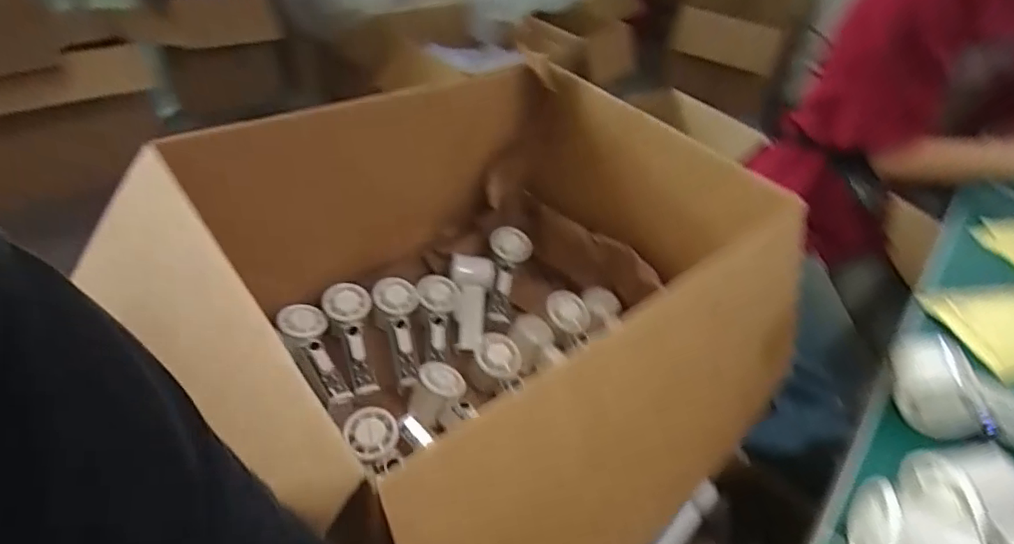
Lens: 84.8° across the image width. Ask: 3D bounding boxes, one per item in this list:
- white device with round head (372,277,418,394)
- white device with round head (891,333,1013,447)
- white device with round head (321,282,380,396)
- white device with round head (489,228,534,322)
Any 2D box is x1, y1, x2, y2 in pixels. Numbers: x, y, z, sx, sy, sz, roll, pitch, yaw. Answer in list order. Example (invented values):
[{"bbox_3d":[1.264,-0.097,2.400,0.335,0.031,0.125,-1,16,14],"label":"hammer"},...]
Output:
[{"bbox_3d":[-0.145,0.080,0.745,0.061,0.047,0.150,-6,65,-15],"label":"white device with round head"},{"bbox_3d":[0.410,0.118,0.473,0.147,0.062,0.075,17,43,11],"label":"white device with round head"},{"bbox_3d":[-0.196,0.084,0.710,0.057,0.031,0.150,-11,70,-19],"label":"white device with round head"},{"bbox_3d":[0.001,0.001,0.830,0.060,0.035,0.154,7,69,-1],"label":"white device with round head"}]

